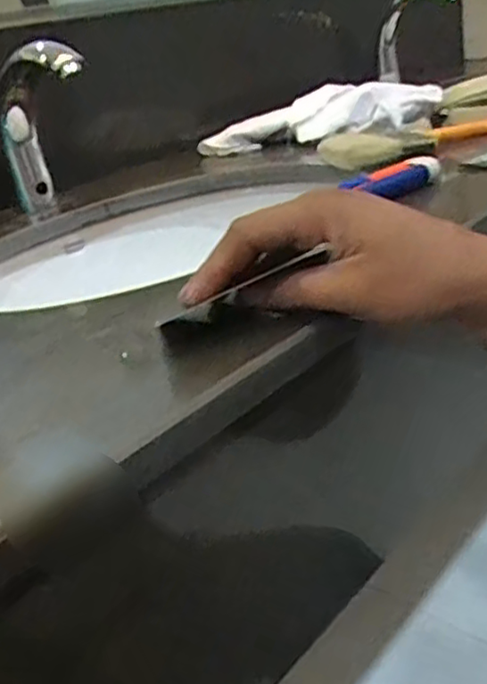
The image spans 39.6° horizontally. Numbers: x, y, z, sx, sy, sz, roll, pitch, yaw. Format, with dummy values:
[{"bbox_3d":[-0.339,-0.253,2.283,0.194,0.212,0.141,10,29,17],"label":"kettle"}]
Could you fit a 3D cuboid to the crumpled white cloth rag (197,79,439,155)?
[{"bbox_3d":[0.091,-0.290,0.867,0.288,0.066,0.104,5,28,31],"label":"crumpled white cloth rag"}]

